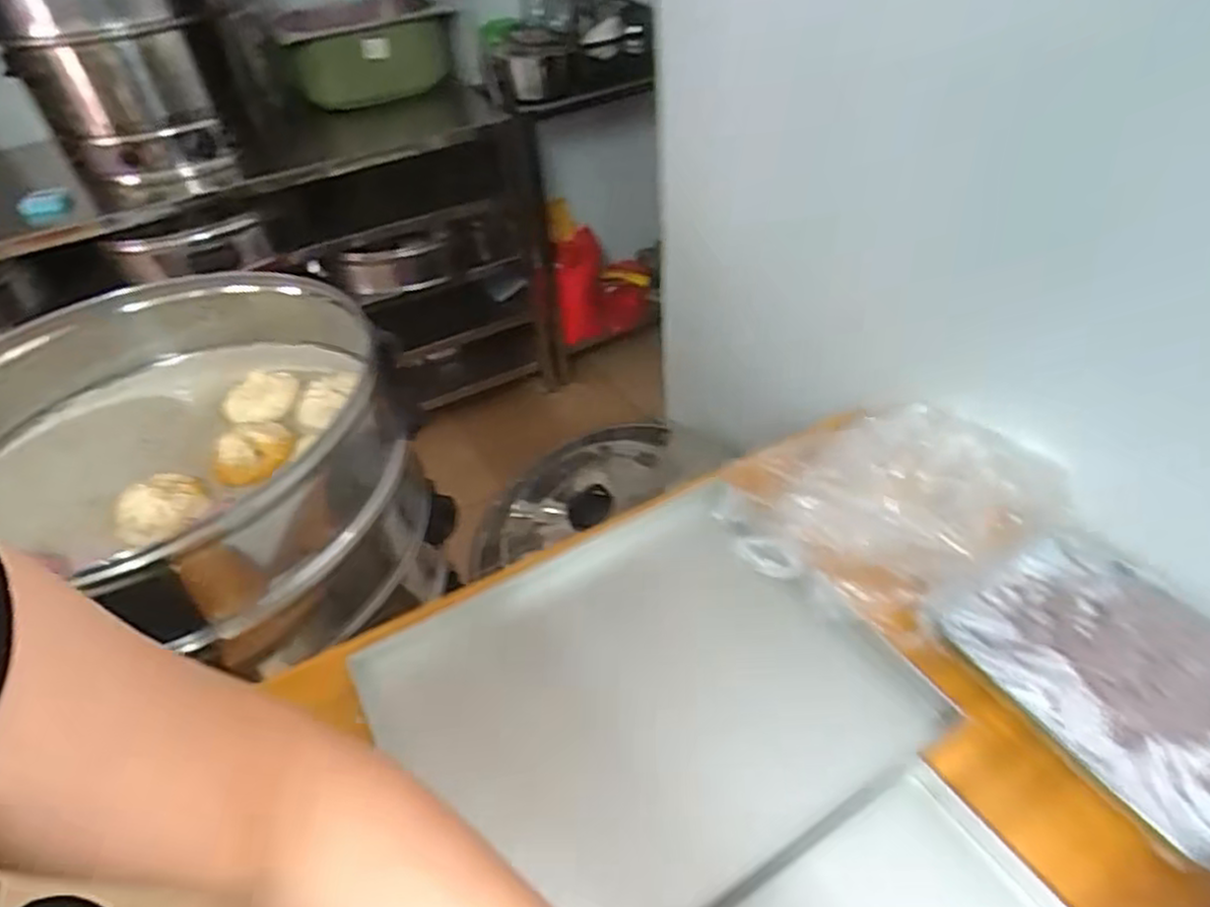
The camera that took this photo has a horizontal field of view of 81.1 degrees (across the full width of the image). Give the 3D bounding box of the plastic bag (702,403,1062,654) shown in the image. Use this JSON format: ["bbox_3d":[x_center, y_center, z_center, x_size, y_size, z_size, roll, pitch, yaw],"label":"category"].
[{"bbox_3d":[0.268,0.053,0.683,0.288,0.068,0.210,-28,47,-22],"label":"plastic bag"}]

